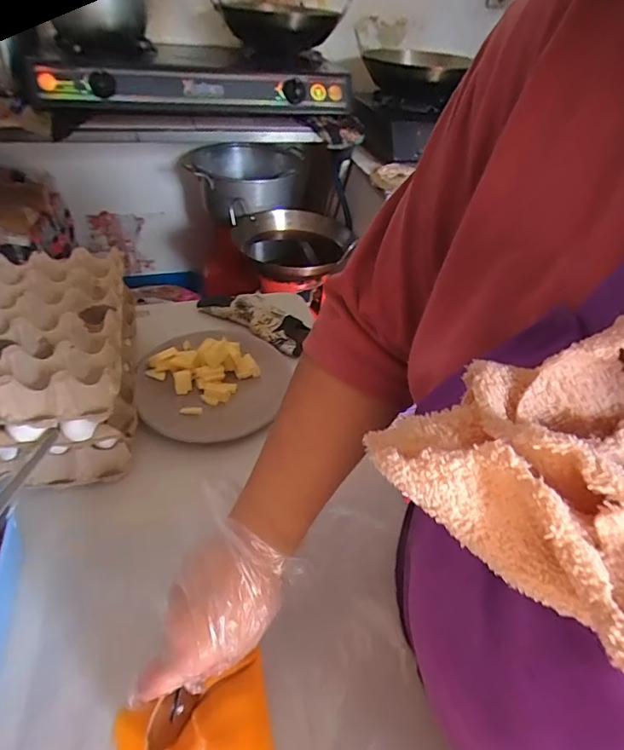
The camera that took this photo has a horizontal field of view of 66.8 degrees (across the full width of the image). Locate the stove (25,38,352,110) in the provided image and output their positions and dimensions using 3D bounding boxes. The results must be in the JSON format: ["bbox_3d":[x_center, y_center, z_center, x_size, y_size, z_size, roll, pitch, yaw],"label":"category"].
[{"bbox_3d":[-0.276,-0.727,1.137,0.706,0.096,0.319,-12,44,-19],"label":"stove"}]

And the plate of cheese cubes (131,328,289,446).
[{"bbox_3d":[-0.134,-0.004,0.629,0.186,0.057,0.213,9,41,4],"label":"plate of cheese cubes"}]

